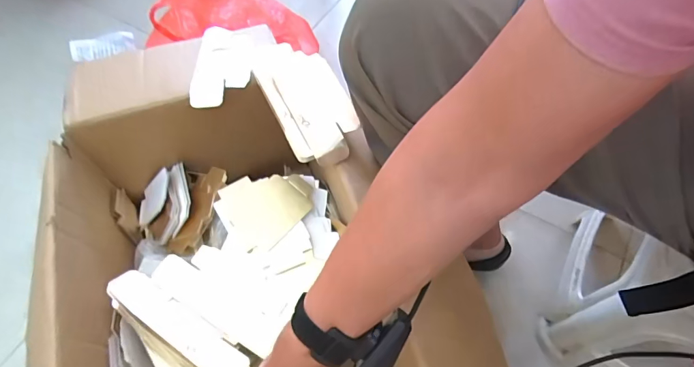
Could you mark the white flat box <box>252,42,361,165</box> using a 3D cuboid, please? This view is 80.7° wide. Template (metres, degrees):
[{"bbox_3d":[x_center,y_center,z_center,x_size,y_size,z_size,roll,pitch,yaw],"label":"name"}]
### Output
[{"bbox_3d":[-0.057,-0.119,0.546,0.092,0.023,0.209,-23,63,-11],"label":"white flat box"}]

